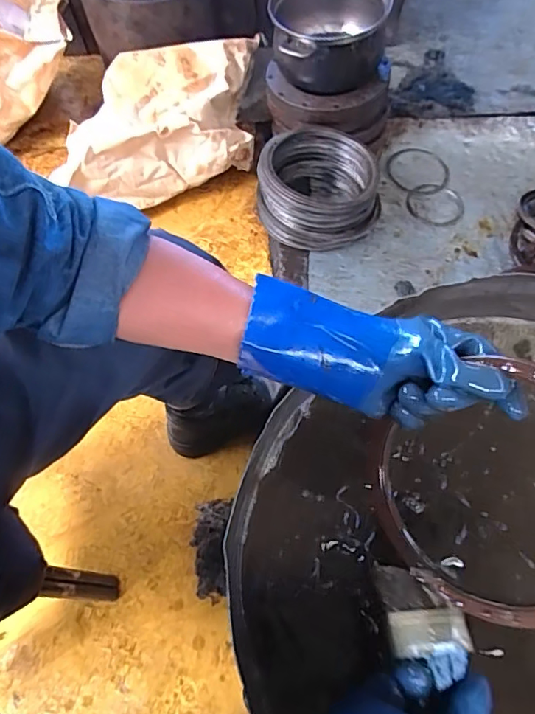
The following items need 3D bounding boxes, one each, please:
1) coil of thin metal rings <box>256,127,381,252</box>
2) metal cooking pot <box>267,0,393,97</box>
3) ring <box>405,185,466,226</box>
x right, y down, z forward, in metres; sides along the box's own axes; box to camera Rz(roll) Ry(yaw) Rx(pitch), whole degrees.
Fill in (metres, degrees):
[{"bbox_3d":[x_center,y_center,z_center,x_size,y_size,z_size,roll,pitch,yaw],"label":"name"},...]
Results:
[{"bbox_3d":[0.104,-0.327,0.989,0.233,0.123,0.223,-1,61,1],"label":"coil of thin metal rings"},{"bbox_3d":[0.121,-0.663,1.031,0.226,0.133,0.261,4,63,-2],"label":"metal cooking pot"},{"bbox_3d":[0.361,-0.323,1.077,0.129,0.007,0.111,4,69,-3],"label":"ring"}]

